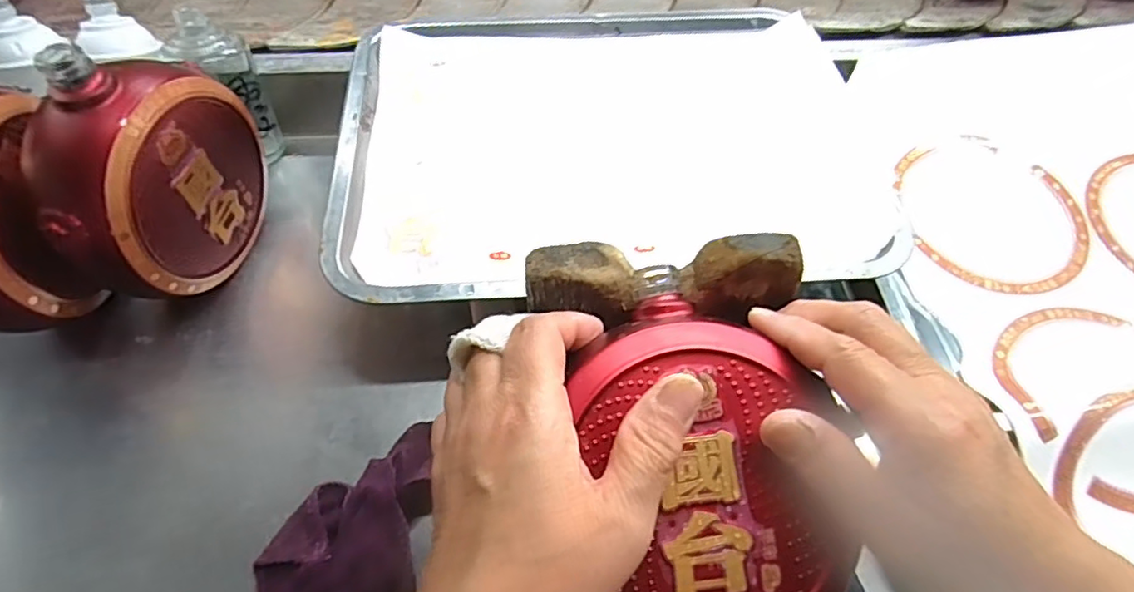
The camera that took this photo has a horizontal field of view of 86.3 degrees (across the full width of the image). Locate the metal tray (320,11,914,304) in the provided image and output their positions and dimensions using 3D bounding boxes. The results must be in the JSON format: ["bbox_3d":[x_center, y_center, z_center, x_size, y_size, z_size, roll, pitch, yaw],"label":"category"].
[{"bbox_3d":[0.034,-0.104,0.412,0.354,0.027,0.245,-2,58,-4],"label":"metal tray"}]

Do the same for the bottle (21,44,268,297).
[{"bbox_3d":[-0.250,-0.070,0.364,0.062,0.138,0.136,12,62,6],"label":"bottle"}]

